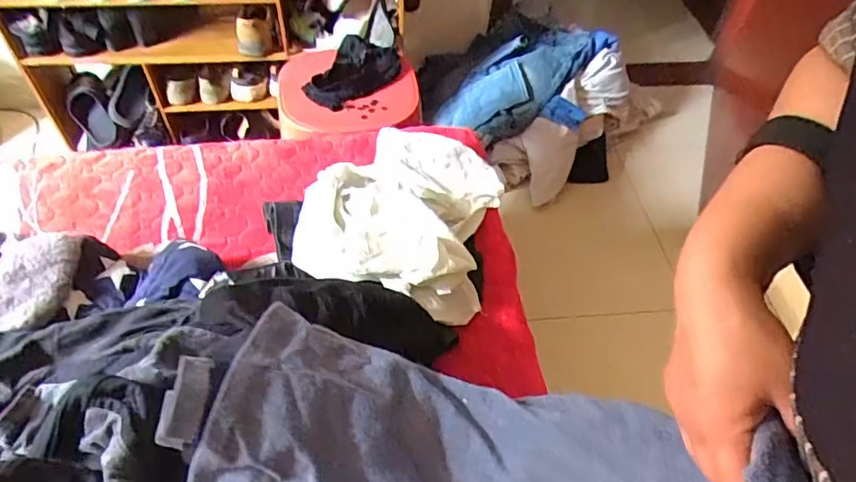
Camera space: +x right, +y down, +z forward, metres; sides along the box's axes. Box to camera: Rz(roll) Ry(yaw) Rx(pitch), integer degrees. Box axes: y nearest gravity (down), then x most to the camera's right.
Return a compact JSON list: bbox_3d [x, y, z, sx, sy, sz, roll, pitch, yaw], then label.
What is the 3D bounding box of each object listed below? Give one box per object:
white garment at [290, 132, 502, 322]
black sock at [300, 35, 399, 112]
[{"bbox_3d":[-0.037,-0.058,0.880,0.282,0.109,0.374,11,51,6],"label":"white garment"},{"bbox_3d":[-0.154,-0.356,1.174,0.116,0.064,0.225,32,56,21],"label":"black sock"}]

